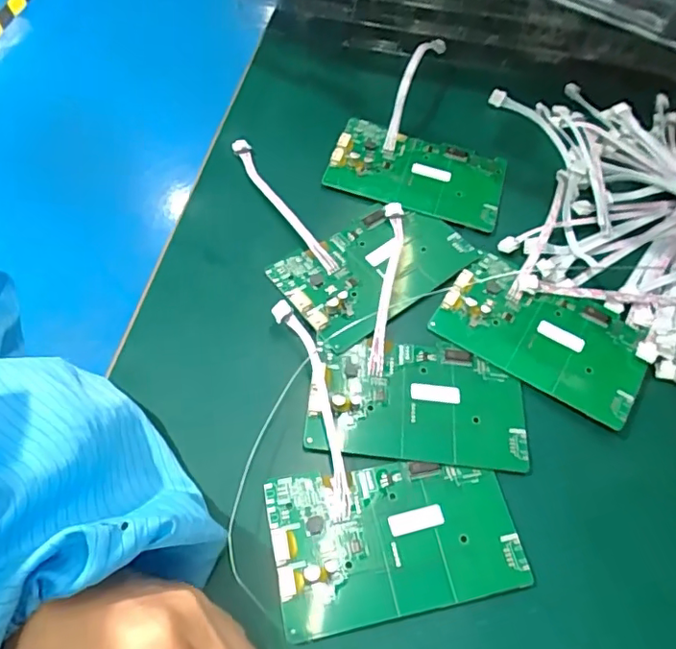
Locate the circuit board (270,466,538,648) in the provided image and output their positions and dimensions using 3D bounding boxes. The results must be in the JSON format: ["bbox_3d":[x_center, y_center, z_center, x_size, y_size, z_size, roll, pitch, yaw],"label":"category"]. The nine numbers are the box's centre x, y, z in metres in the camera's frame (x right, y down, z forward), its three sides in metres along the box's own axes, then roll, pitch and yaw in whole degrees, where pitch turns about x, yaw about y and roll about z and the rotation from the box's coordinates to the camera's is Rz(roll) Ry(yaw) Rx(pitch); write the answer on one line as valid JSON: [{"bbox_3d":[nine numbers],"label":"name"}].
[{"bbox_3d":[0.031,0.114,0.303,0.131,0.007,0.078,-9,62,-9],"label":"circuit board"}]

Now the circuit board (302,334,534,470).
[{"bbox_3d":[0.049,0.046,0.343,0.130,0.009,0.076,6,61,-1],"label":"circuit board"}]

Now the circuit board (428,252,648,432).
[{"bbox_3d":[0.135,0.005,0.372,0.132,0.006,0.077,30,63,12],"label":"circuit board"}]

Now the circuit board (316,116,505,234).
[{"bbox_3d":[0.062,-0.120,0.435,0.131,0.008,0.080,15,61,4],"label":"circuit board"}]

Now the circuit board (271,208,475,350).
[{"bbox_3d":[0.027,-0.044,0.389,0.132,0.007,0.076,-32,68,-20],"label":"circuit board"}]

